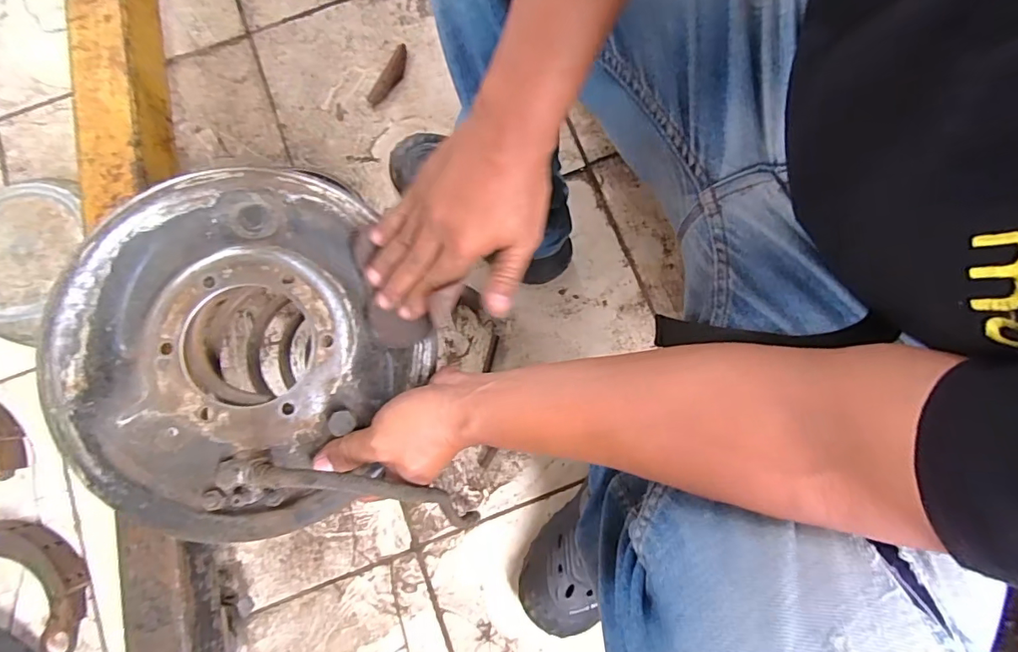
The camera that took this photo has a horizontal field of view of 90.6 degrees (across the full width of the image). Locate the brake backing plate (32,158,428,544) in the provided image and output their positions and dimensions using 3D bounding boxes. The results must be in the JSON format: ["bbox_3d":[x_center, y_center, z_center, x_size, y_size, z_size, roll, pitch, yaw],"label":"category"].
[{"bbox_3d":[-0.197,0.013,0.375,0.239,0.045,0.263,32,80,4],"label":"brake backing plate"}]

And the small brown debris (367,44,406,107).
[{"bbox_3d":[-0.182,-0.383,0.772,0.029,0.013,0.108,30,80,4],"label":"small brown debris"}]

